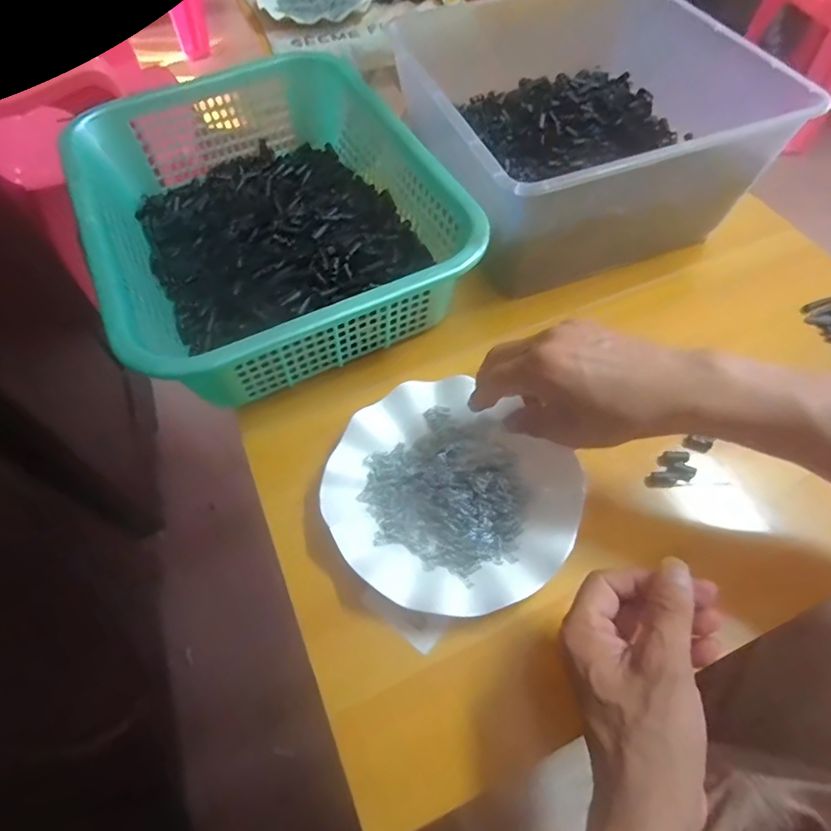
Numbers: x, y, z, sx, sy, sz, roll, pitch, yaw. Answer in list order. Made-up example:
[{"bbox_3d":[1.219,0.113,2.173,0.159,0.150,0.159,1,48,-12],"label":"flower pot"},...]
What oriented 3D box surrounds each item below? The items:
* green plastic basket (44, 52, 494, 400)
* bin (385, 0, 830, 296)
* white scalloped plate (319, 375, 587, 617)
[{"bbox_3d":[-0.143,-0.199,0.513,0.298,0.096,0.382,-24,61,-13],"label":"green plastic basket"},{"bbox_3d":[0.158,-0.297,0.528,0.302,0.115,0.310,-18,60,-10],"label":"bin"},{"bbox_3d":[0.025,0.058,0.400,0.169,0.025,0.177,0,58,1],"label":"white scalloped plate"}]

